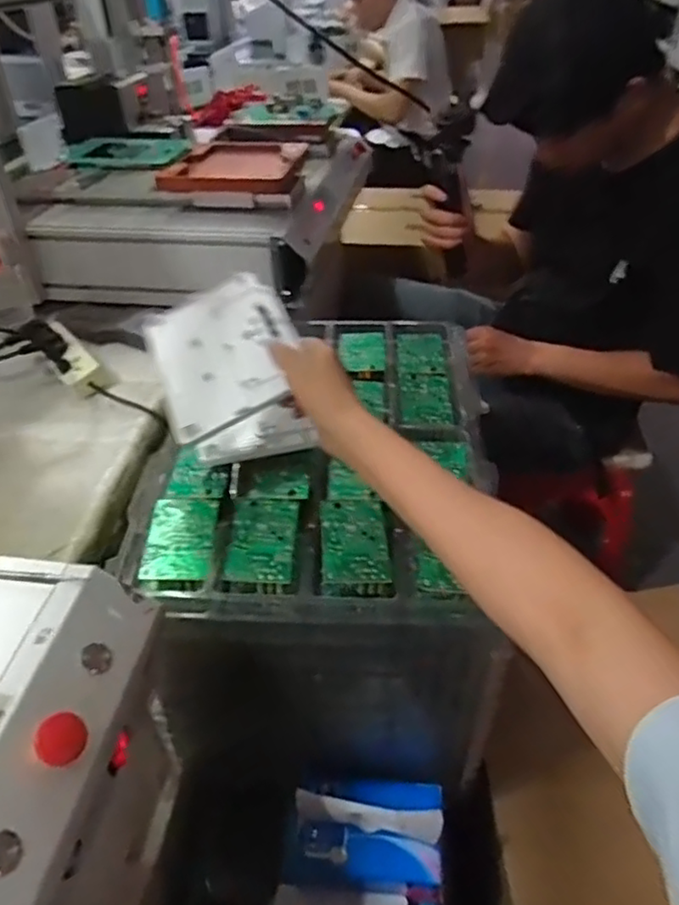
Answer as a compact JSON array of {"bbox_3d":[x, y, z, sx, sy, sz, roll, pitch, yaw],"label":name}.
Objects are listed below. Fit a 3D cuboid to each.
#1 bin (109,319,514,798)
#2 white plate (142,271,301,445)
[{"bbox_3d":[-0.012,0.101,0.819,0.344,0.331,0.481,1,40,2],"label":"bin"},{"bbox_3d":[-0.114,-0.102,0.629,0.140,0.009,0.181,-27,56,1],"label":"white plate"}]

